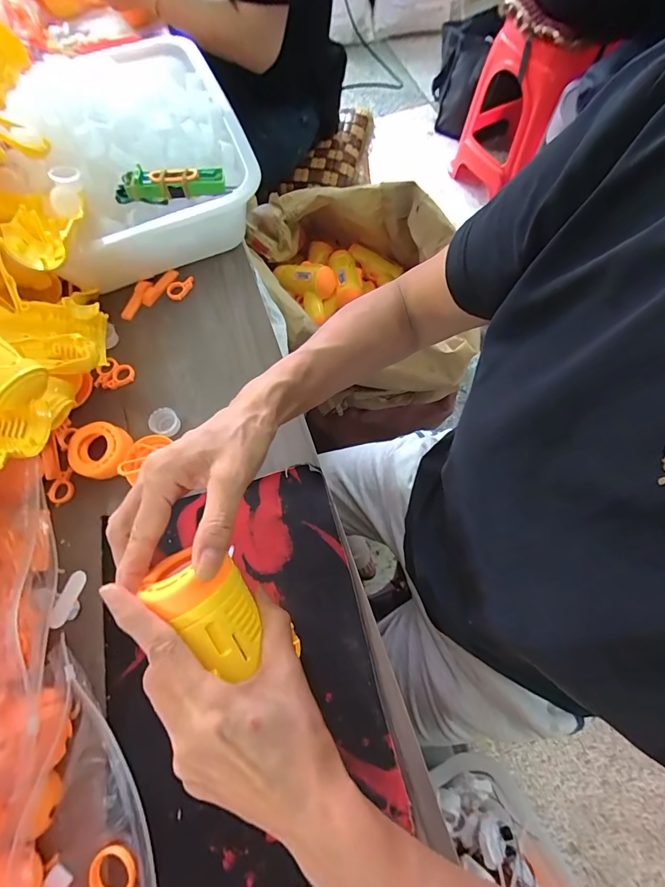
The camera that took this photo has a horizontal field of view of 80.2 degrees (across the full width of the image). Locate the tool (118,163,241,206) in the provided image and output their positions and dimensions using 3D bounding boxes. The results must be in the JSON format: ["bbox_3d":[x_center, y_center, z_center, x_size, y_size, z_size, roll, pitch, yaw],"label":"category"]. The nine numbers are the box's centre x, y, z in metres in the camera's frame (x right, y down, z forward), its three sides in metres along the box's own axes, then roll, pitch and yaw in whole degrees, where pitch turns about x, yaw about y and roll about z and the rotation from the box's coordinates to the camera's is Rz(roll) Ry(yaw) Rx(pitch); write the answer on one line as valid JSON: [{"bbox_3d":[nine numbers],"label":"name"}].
[{"bbox_3d":[-0.187,-0.304,0.464,0.130,0.026,0.030,-3,68,2],"label":"tool"}]

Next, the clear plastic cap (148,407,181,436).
[{"bbox_3d":[-0.184,-0.022,0.438,0.032,0.017,0.030,-1,68,3],"label":"clear plastic cap"}]

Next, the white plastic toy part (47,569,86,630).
[{"bbox_3d":[-0.254,0.151,0.382,0.025,0.004,0.052,14,70,9],"label":"white plastic toy part"}]

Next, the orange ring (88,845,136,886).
[{"bbox_3d":[-0.167,0.328,0.299,0.036,0.004,0.035,-1,68,3],"label":"orange ring"}]

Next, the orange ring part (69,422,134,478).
[{"bbox_3d":[-0.248,0.009,0.426,0.058,0.029,0.058,-1,68,3],"label":"orange ring part"}]

